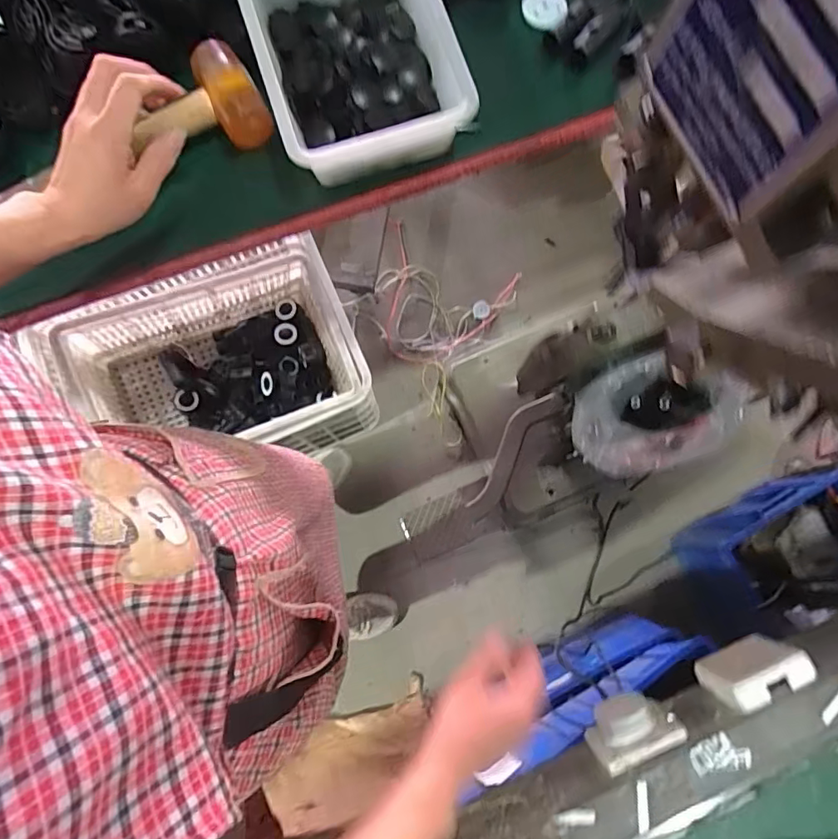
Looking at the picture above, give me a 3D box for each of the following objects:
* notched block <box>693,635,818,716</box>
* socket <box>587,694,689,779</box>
[{"bbox_3d":[0.349,0.267,0.547,0.089,0.073,0.031,-26,81,-5],"label":"notched block"},{"bbox_3d":[0.219,0.320,0.537,0.087,0.066,0.035,-26,81,-5],"label":"socket"}]

